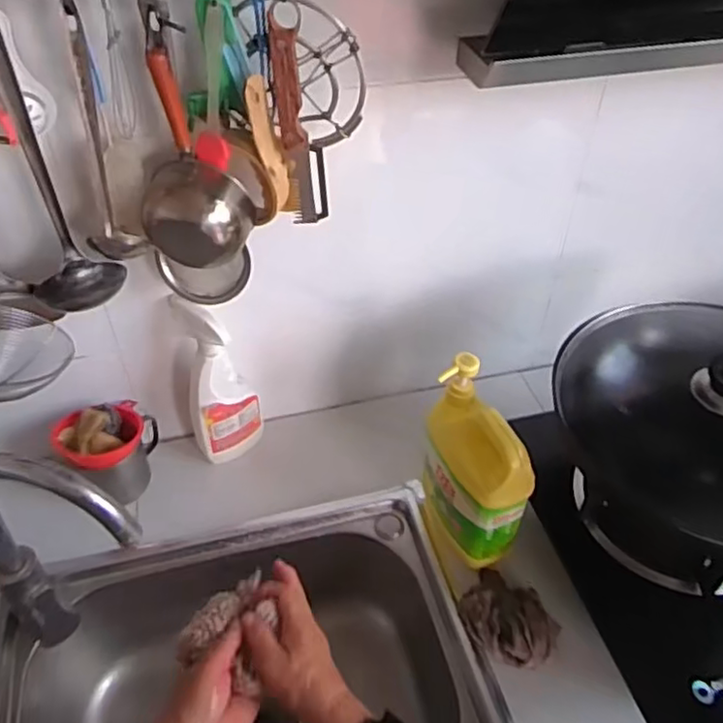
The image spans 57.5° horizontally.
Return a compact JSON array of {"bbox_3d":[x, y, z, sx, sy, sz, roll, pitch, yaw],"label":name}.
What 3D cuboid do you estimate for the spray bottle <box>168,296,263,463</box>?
[{"bbox_3d":[-0.184,0.026,0.848,0.084,0.259,0.067,-2,45,-2],"label":"spray bottle"}]

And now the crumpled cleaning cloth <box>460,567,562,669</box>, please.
[{"bbox_3d":[0.170,0.292,0.755,0.107,0.031,0.090,29,51,26],"label":"crumpled cleaning cloth"}]

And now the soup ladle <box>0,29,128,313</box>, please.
[{"bbox_3d":[-0.289,-0.155,0.601,0.069,0.299,0.056,3,45,4],"label":"soup ladle"}]

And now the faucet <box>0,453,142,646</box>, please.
[{"bbox_3d":[-0.298,0.193,0.641,0.183,0.245,0.087,21,48,20],"label":"faucet"}]

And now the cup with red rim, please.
[{"bbox_3d":[-0.320,0.113,0.850,0.118,0.118,0.087,-24,49,-23],"label":"cup with red rim"}]

